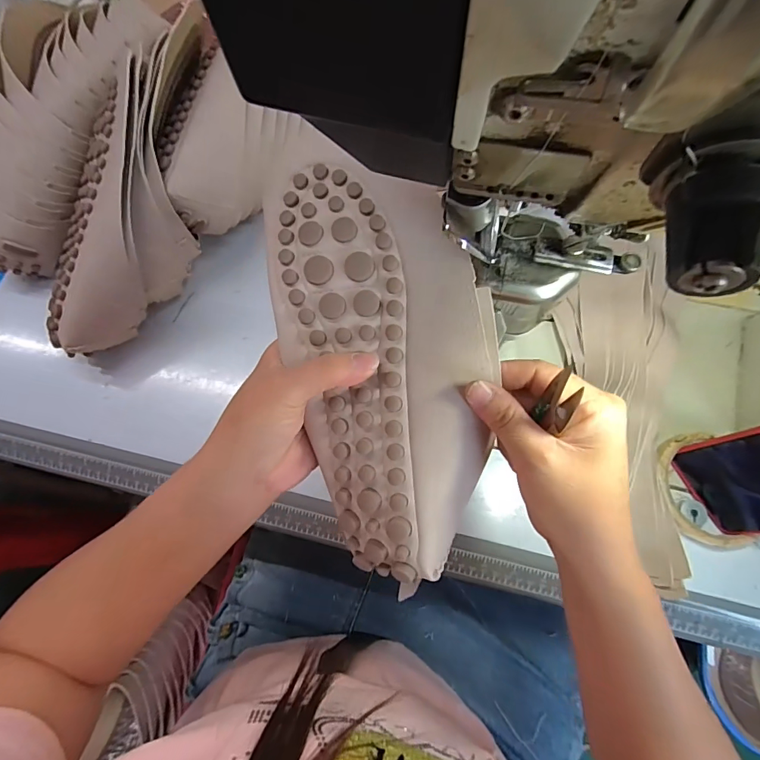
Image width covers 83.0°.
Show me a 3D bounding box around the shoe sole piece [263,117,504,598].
[{"bbox_3d":[0.003,-0.020,0.243,0.110,0.035,0.257,-13,85,-2],"label":"shoe sole piece"}]

